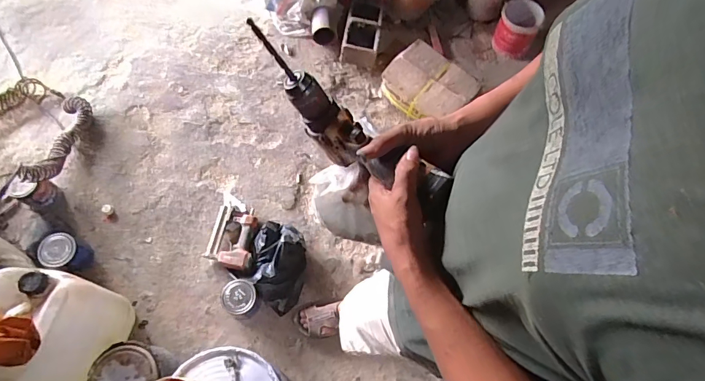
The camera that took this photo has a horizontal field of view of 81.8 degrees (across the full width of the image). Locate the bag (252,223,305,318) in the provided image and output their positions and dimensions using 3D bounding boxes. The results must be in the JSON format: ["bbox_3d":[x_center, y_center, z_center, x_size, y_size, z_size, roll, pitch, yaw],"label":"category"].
[{"bbox_3d":[-0.259,0.255,1.418,0.184,0.105,0.331,-2,68,-4],"label":"bag"}]

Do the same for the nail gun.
[{"bbox_3d":[-0.428,0.144,1.478,0.182,0.069,0.285,12,68,2],"label":"nail gun"}]

